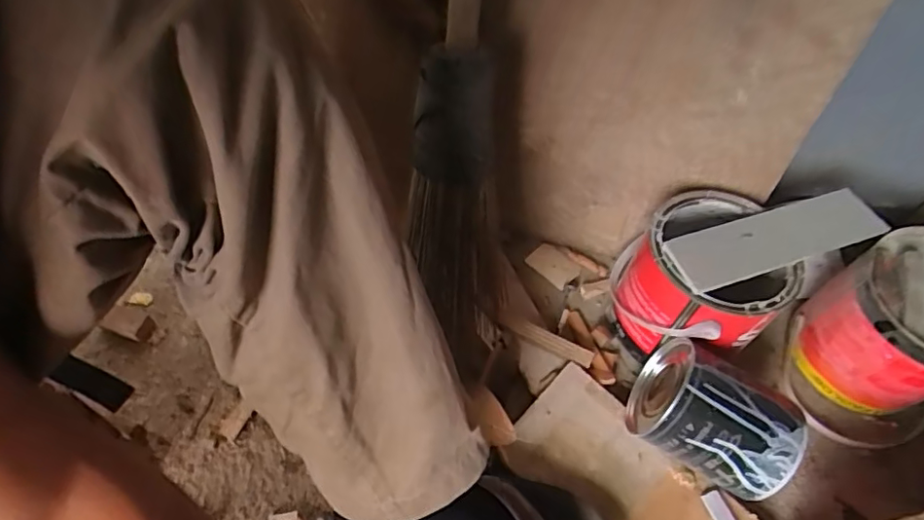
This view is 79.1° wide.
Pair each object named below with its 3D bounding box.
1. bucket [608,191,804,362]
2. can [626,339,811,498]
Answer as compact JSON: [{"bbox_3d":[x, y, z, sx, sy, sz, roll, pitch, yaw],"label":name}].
[{"bbox_3d":[0.248,0.029,0.618,0.142,0.148,0.159,-15,59,-14],"label":"bucket"},{"bbox_3d":[0.247,0.153,0.546,0.138,0.105,0.103,25,58,12],"label":"can"}]

